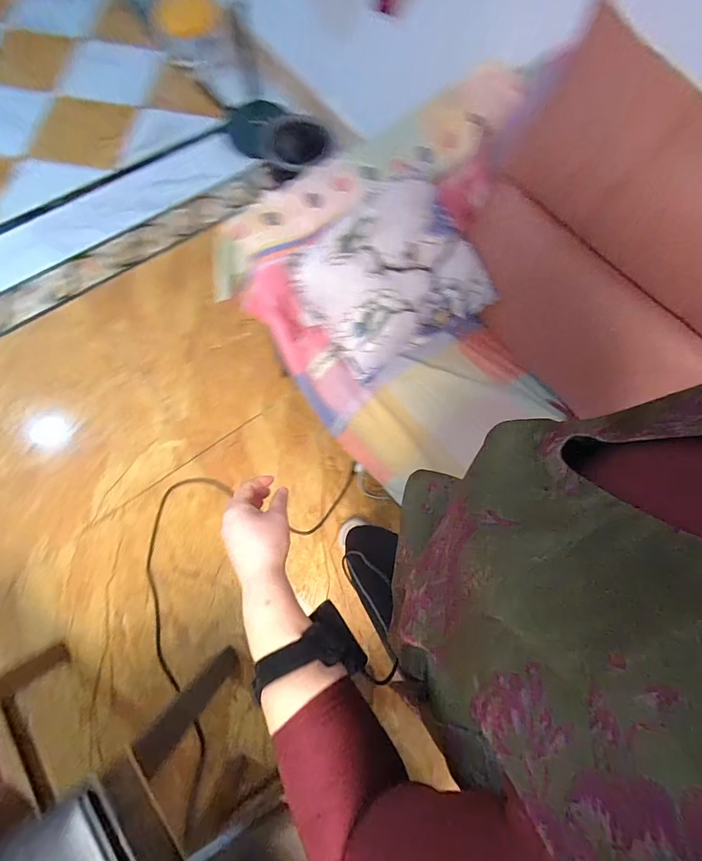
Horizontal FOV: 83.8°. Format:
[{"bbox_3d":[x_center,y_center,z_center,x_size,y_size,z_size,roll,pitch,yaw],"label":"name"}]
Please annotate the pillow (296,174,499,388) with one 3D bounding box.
[{"bbox_3d":[0.099,-0.342,0.911,0.405,0.100,0.390,-36,111,1],"label":"pillow"}]

